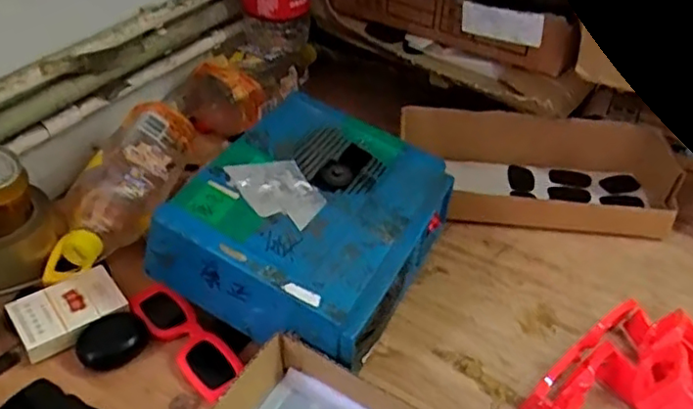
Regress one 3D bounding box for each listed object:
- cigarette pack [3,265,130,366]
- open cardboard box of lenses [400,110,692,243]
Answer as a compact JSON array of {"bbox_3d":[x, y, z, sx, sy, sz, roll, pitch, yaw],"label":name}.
[{"bbox_3d":[-0.247,0.094,0.566,0.088,0.022,0.061,-25,47,-29],"label":"cigarette pack"},{"bbox_3d":[0.217,-0.035,0.728,0.307,0.069,0.136,5,40,3],"label":"open cardboard box of lenses"}]

